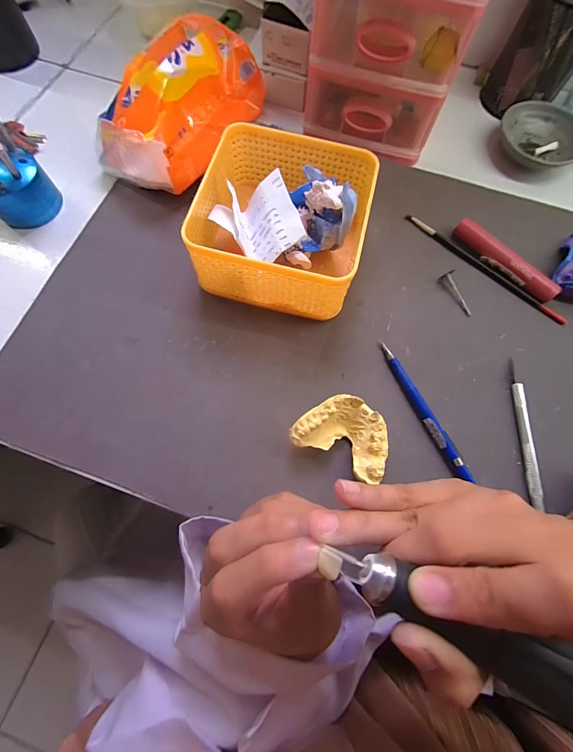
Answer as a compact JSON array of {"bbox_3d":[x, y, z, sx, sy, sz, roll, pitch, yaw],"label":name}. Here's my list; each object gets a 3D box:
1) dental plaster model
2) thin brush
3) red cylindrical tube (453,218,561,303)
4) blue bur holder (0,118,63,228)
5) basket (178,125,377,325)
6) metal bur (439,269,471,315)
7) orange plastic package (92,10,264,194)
[{"bbox_3d":[0.043,0.043,0.237,0.068,0.026,0.049,27,73,6],"label":"dental plaster model"},{"bbox_3d":[0.184,-0.104,0.297,0.171,0.004,0.009,44,76,11],"label":"thin brush"},{"bbox_3d":[0.201,-0.107,0.294,0.013,0.019,0.106,-39,78,-13],"label":"red cylindrical tube"},{"bbox_3d":[-0.249,-0.177,0.277,0.048,0.068,0.059,43,76,11],"label":"blue bur holder"},{"bbox_3d":[-0.003,-0.129,0.269,0.133,0.066,0.133,14,72,2],"label":"basket"},{"bbox_3d":[0.155,-0.075,0.285,0.013,0.009,0.043,-17,74,-7],"label":"metal bur"},{"bbox_3d":[-0.092,-0.258,0.301,0.078,0.079,0.177,24,73,5],"label":"orange plastic package"}]

